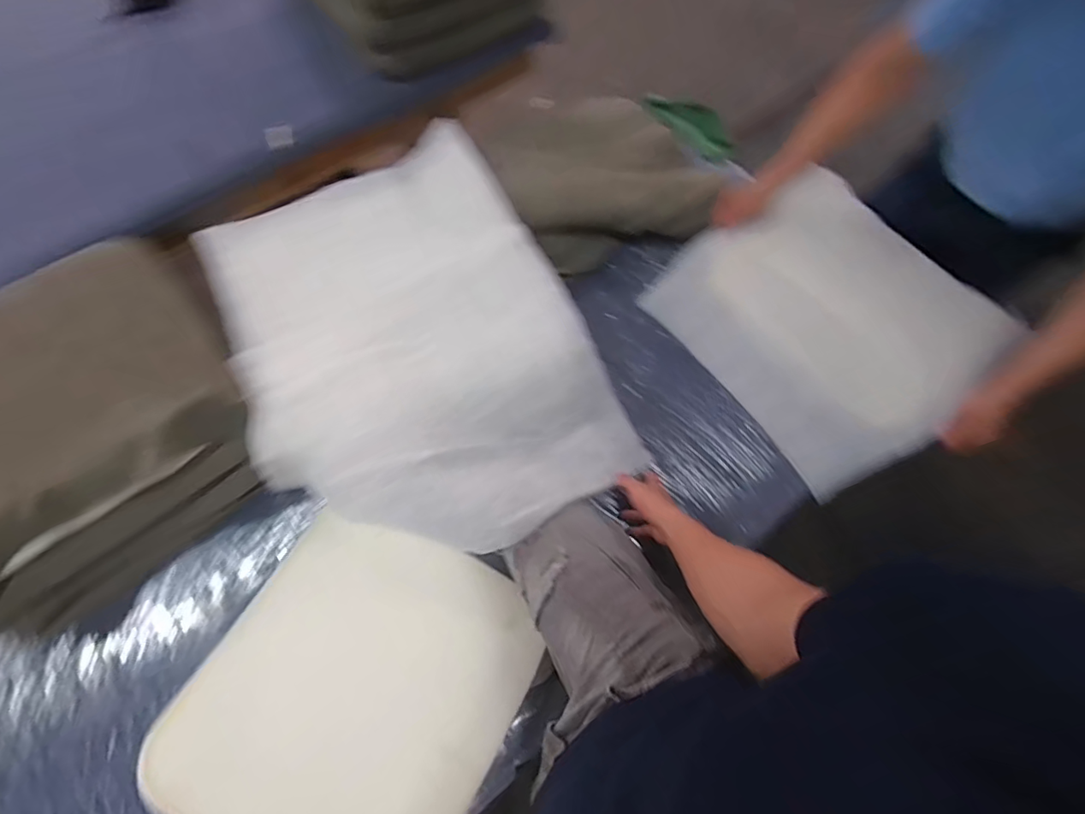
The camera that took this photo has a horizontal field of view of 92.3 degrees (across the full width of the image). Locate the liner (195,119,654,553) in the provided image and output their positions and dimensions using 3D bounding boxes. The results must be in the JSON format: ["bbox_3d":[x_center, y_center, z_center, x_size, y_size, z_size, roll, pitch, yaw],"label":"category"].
[{"bbox_3d":[-0.205,-0.109,0.843,0.499,0.123,0.697,-29,72,-13],"label":"liner"}]

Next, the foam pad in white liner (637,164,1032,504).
[{"bbox_3d":[0.543,-0.182,0.956,0.498,0.110,0.496,-37,74,-14],"label":"foam pad in white liner"}]

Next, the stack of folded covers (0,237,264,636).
[{"bbox_3d":[-0.688,0.019,0.771,0.449,0.212,0.425,-36,74,-14],"label":"stack of folded covers"}]

